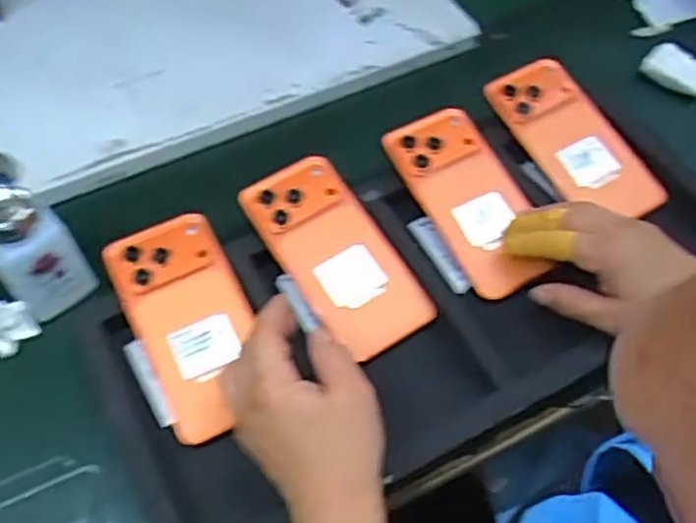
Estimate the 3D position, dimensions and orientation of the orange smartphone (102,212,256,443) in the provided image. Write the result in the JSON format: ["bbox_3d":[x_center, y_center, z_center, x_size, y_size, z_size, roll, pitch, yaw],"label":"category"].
[{"bbox_3d":[-0.111,0.042,0.518,0.081,0.018,0.161,-24,71,-16],"label":"orange smartphone"}]

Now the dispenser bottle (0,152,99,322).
[{"bbox_3d":[-0.233,-0.018,0.514,0.056,0.114,0.055,-37,62,-22],"label":"dispenser bottle"}]

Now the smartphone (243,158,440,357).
[{"bbox_3d":[-0.008,-0.007,0.549,0.080,0.011,0.166,-33,76,-20],"label":"smartphone"}]

